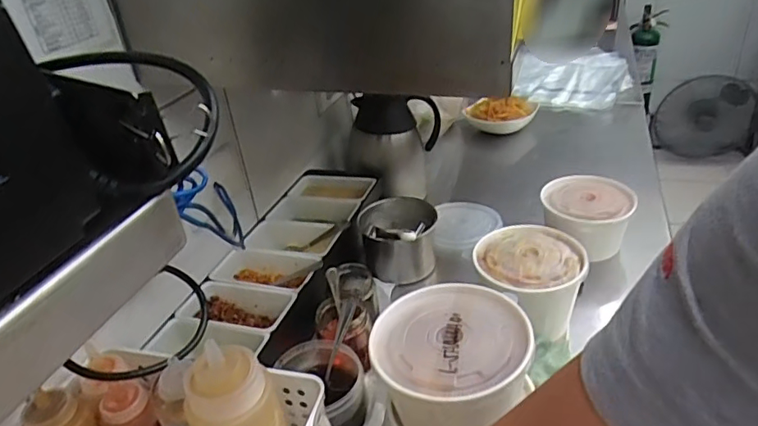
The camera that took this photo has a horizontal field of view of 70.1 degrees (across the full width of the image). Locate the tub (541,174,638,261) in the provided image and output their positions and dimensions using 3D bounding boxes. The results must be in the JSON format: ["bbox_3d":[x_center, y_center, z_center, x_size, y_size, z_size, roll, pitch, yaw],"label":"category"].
[{"bbox_3d":[0.320,0.005,0.832,0.134,0.080,0.129,2,32,15],"label":"tub"}]

